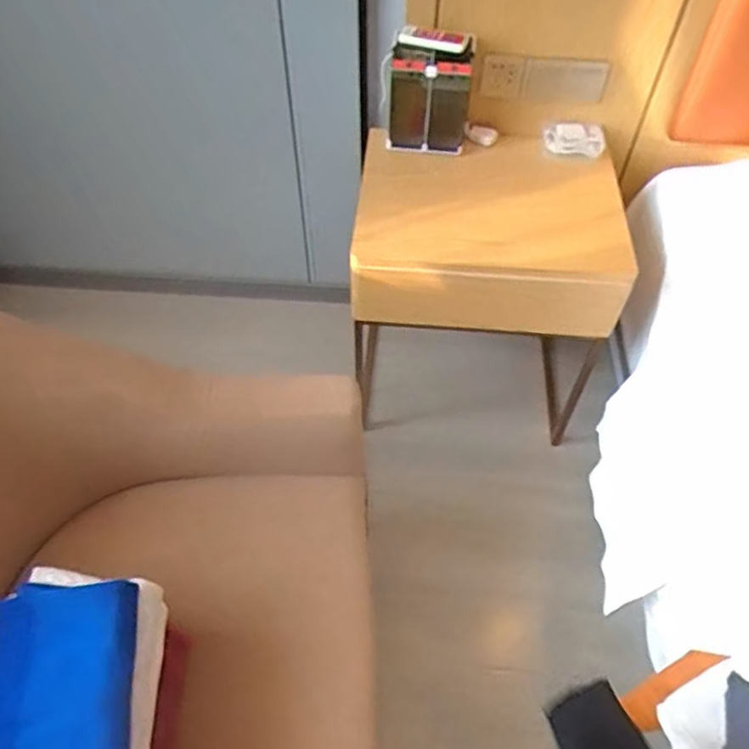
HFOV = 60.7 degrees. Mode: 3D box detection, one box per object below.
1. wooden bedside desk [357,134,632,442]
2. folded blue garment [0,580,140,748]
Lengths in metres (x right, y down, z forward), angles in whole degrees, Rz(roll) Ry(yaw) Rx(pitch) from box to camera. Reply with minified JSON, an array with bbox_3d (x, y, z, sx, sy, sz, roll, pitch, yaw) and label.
[{"bbox_3d":[0.242,-0.189,1.568,0.546,0.607,0.409,4,53,3],"label":"wooden bedside desk"},{"bbox_3d":[-0.378,0.398,0.751,0.174,0.061,0.301,-5,53,-4],"label":"folded blue garment"}]

